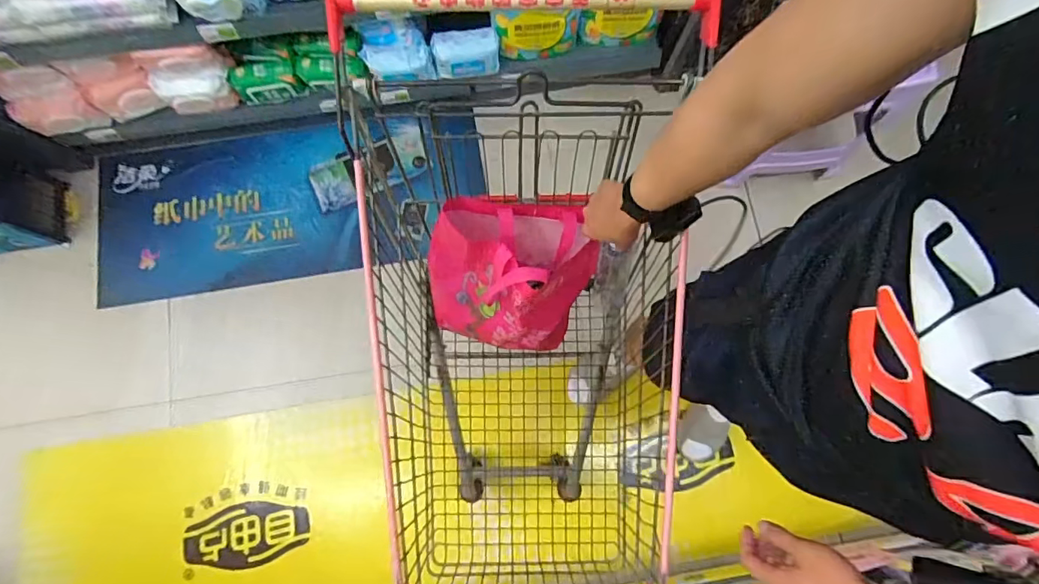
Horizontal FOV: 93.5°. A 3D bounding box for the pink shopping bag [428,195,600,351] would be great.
[{"bbox_3d":[-0.024,-0.028,0.855,0.271,0.246,0.219,-3,78,-1],"label":"pink shopping bag"}]

